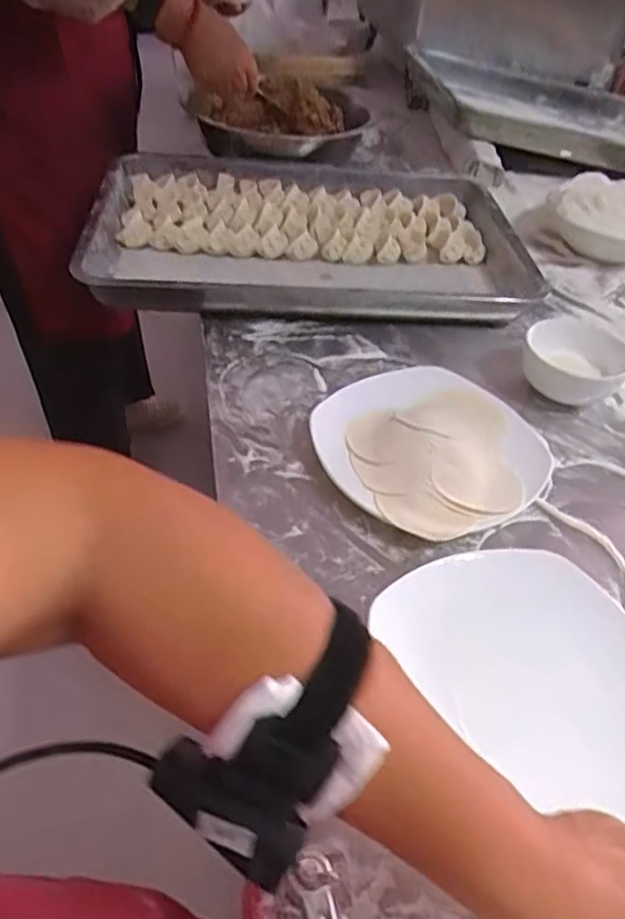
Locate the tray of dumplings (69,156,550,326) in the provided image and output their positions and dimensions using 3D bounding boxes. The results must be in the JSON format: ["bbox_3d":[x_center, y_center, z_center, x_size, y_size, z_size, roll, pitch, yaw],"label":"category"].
[{"bbox_3d":[-0.004,-0.283,0.827,0.503,0.060,0.357,-3,44,-9],"label":"tray of dumplings"}]

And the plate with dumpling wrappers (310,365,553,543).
[{"bbox_3d":[0.103,-0.017,0.571,0.185,0.026,0.185,3,43,-3],"label":"plate with dumpling wrappers"}]

